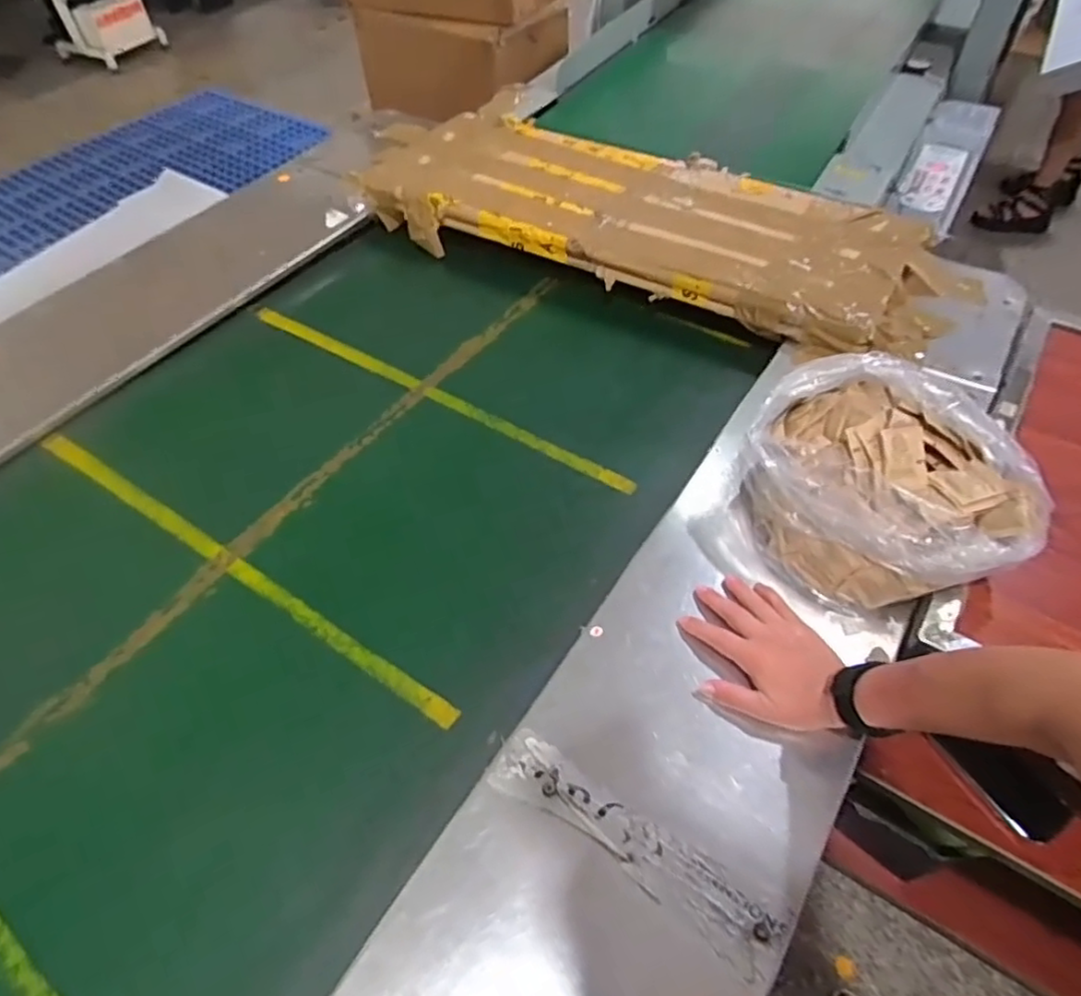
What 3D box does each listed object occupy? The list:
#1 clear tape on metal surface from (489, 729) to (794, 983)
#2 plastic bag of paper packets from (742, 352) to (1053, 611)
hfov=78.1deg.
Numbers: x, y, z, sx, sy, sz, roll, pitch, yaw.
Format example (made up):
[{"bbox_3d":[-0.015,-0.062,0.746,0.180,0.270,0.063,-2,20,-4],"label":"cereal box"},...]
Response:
[{"bbox_3d":[0.072,0.286,0.555,0.261,0.006,0.054,29,58,21],"label":"clear tape on metal surface"},{"bbox_3d":[0.347,-0.017,0.691,0.250,0.126,0.234,1,52,2],"label":"plastic bag of paper packets"}]

